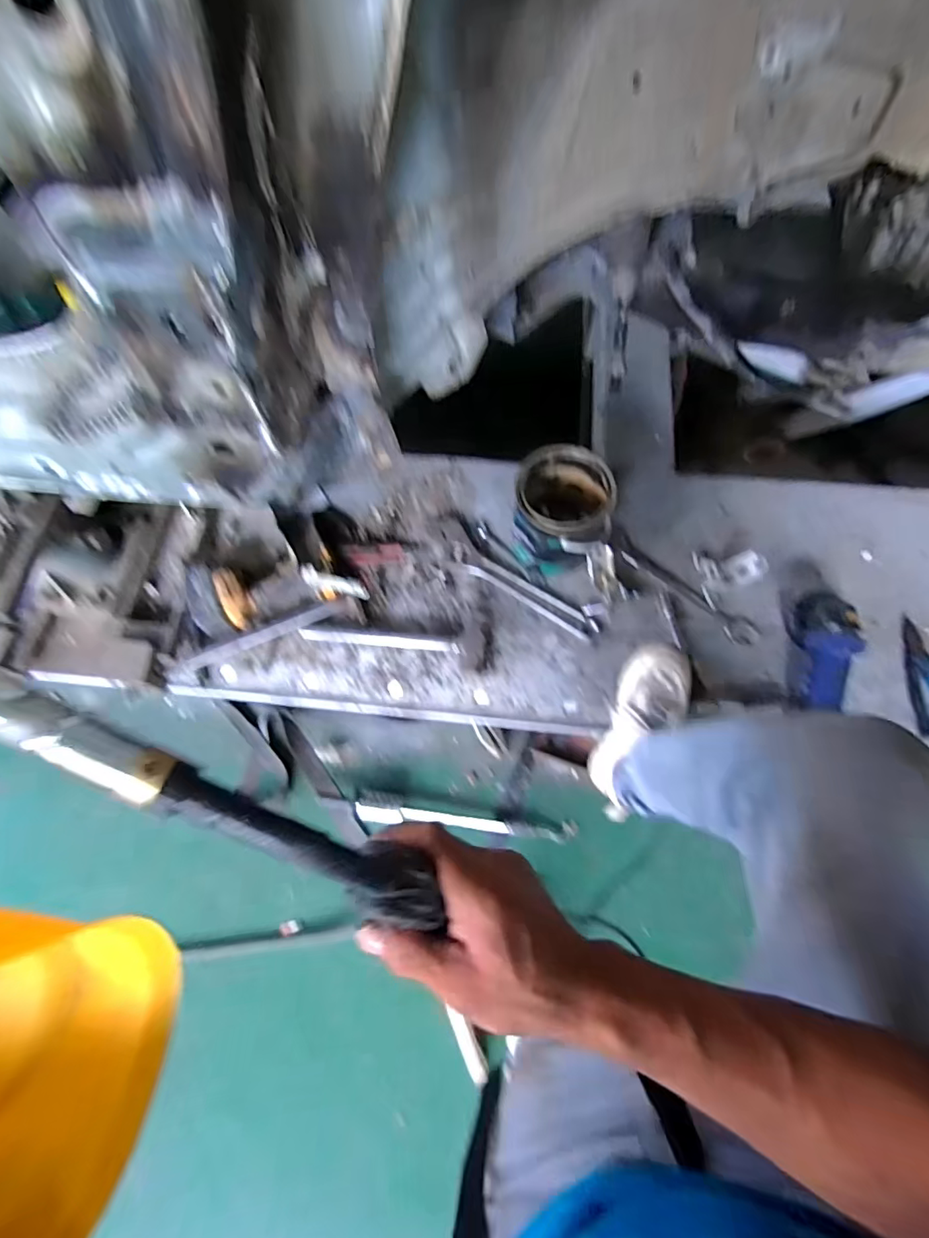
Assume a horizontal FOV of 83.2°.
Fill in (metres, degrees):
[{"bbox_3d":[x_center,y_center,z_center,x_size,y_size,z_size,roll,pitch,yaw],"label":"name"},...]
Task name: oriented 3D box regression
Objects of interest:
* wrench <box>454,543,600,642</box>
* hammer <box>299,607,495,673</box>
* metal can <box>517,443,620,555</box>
[{"bbox_3d":[0.109,-0.052,0.934,0.293,0.022,0.041,31,73,13],"label":"wrench"},{"bbox_3d":[-0.118,0.020,0.904,0.330,0.043,0.108,8,69,5],"label":"hammer"},{"bbox_3d":[0.163,-0.183,0.908,0.156,0.165,0.168,-39,72,-13],"label":"metal can"}]

